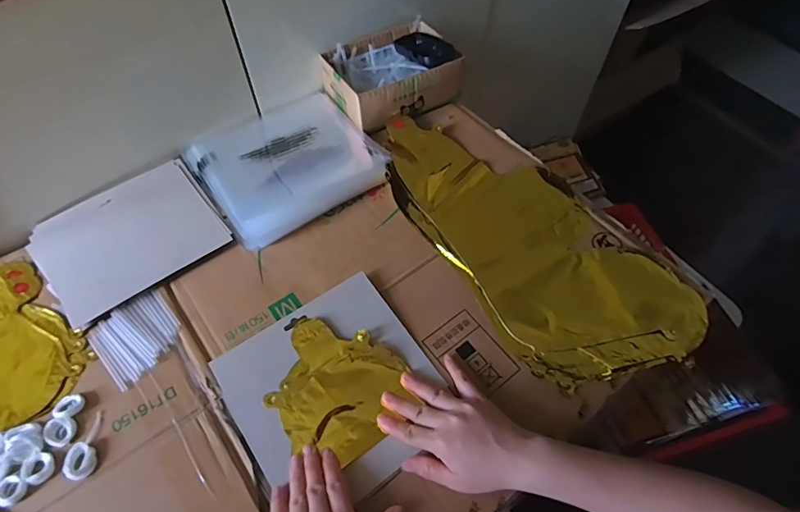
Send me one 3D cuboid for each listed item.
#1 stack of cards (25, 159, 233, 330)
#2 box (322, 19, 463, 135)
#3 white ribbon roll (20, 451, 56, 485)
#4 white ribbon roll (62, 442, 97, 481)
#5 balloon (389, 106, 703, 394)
[{"bbox_3d":[-0.338,-0.028,0.574,0.201,0.007,0.171,-34,64,-21],"label":"stack of cards"},{"bbox_3d":[-0.013,-0.275,0.695,0.184,0.079,0.139,-24,61,-16],"label":"box"},{"bbox_3d":[-0.338,0.198,0.428,0.028,0.006,0.026,1,57,-1],"label":"white ribbon roll"},{"bbox_3d":[-0.300,0.191,0.429,0.025,0.006,0.032,-8,58,-6],"label":"white ribbon roll"},{"bbox_3d":[0.155,-0.039,0.593,0.226,0.028,0.441,-28,62,-18],"label":"balloon"}]

